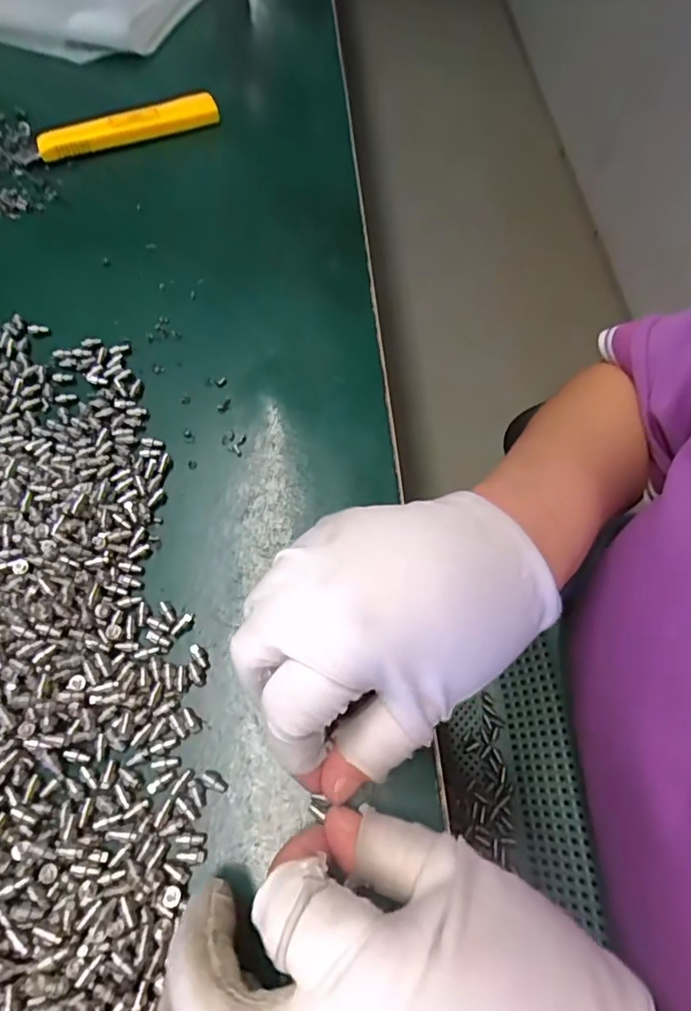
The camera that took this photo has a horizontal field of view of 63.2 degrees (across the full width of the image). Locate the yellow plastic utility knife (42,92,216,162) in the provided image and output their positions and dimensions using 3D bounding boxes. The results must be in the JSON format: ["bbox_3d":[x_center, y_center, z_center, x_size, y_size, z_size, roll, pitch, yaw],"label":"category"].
[{"bbox_3d":[-0.139,-0.243,0.363,0.114,0.016,0.015,-21,67,-10],"label":"yellow plastic utility knife"}]

